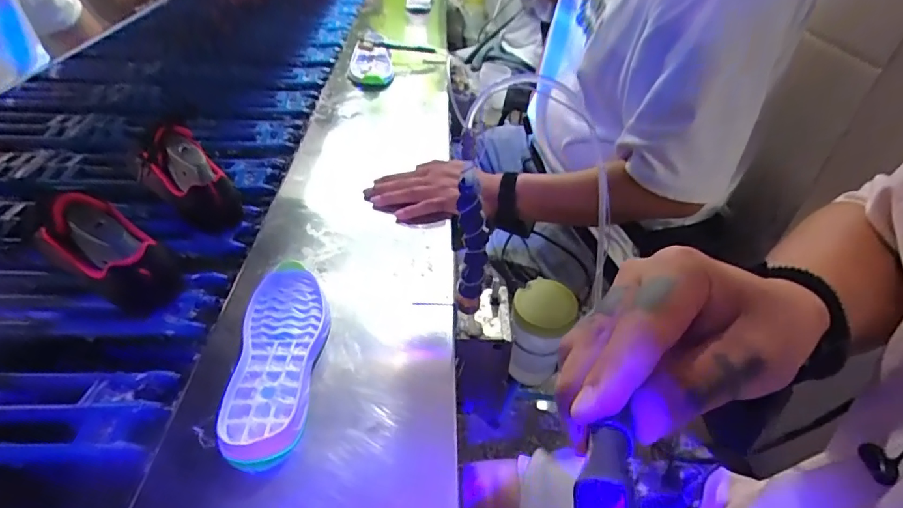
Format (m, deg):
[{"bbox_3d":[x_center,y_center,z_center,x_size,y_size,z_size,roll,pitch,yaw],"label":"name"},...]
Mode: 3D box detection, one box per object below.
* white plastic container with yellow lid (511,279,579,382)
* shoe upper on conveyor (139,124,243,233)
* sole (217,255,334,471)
[{"bbox_3d":[0.106,0.105,0.603,0.068,0.134,0.064,18,43,15],"label":"white plastic container with yellow lid"},{"bbox_3d":[-0.340,-0.090,0.640,0.138,0.121,0.068,31,47,27],"label":"shoe upper on conveyor"},{"bbox_3d":[-0.160,0.090,0.453,0.079,0.021,0.209,-2,41,-8],"label":"sole"}]

